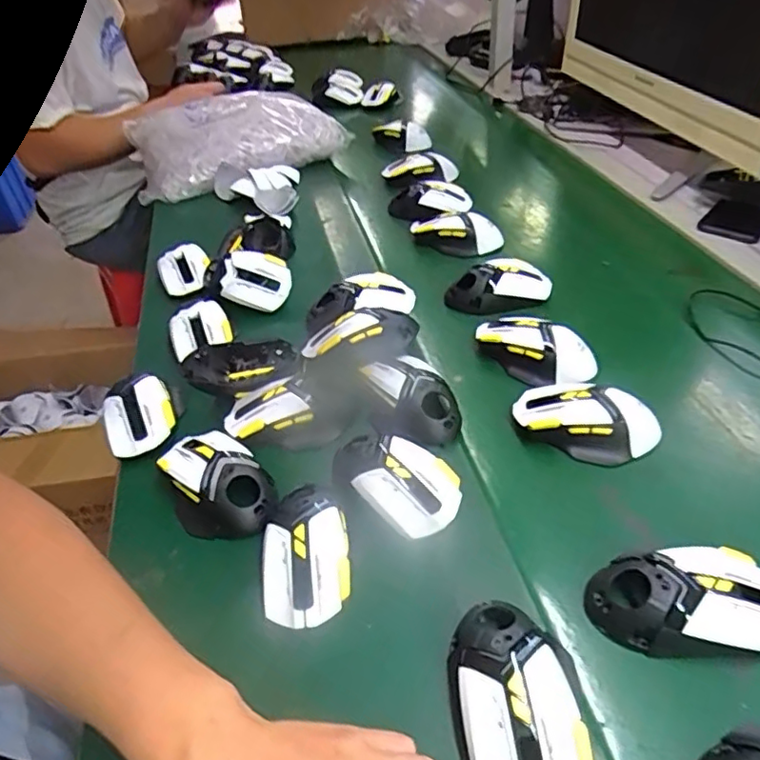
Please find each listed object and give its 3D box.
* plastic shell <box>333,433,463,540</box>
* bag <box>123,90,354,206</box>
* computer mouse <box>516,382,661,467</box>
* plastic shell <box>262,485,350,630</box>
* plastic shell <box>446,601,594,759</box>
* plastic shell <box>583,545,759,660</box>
[{"bbox_3d":[0.009,0.082,0.474,0.120,0.050,0.065,27,51,33],"label":"plastic shell"},{"bbox_3d":[-0.255,-0.426,1.057,0.357,0.100,0.263,-18,42,-12],"label":"bag"},{"bbox_3d":[0.174,0.036,0.512,0.116,0.041,0.073,15,45,24],"label":"computer mouse"},{"bbox_3d":[-0.054,0.124,0.430,0.066,0.043,0.111,-5,41,2],"label":"plastic shell"},{"bbox_3d":[0.076,0.182,0.345,0.071,0.042,0.121,-5,41,2],"label":"plastic shell"},{"bbox_3d":[0.200,0.143,0.387,0.121,0.037,0.067,-1,41,7],"label":"plastic shell"}]

